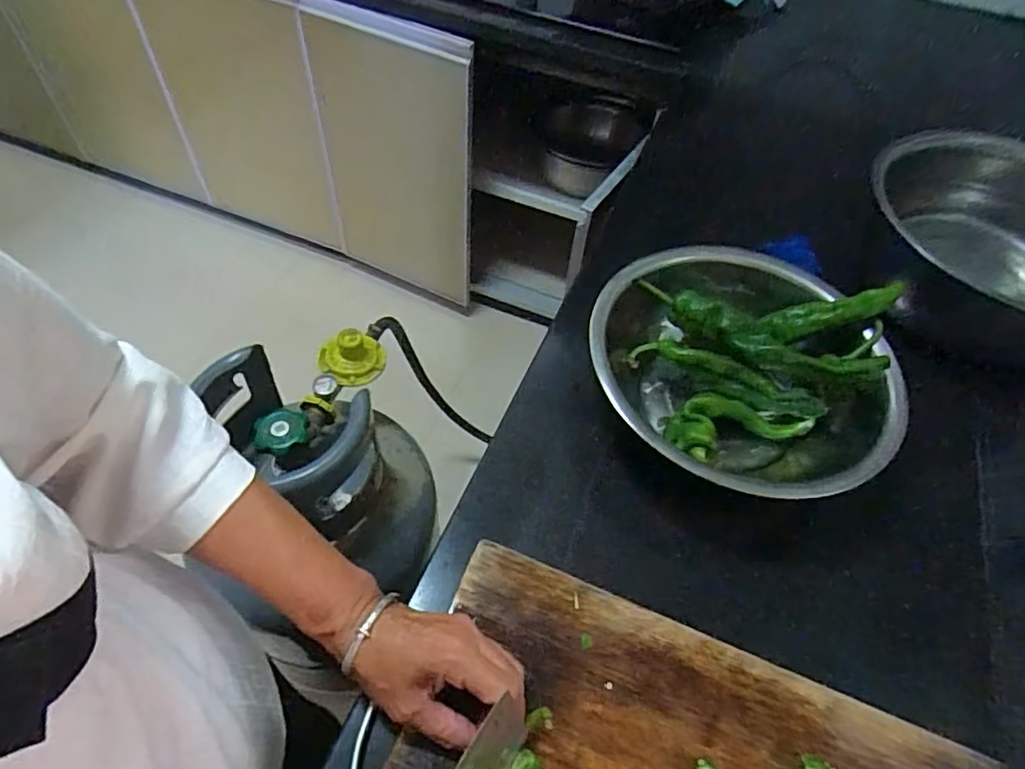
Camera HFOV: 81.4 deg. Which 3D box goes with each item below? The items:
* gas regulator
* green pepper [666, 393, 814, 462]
[{"bbox_3d":[-0.202,-0.015,0.714,0.078,0.059,0.117,6,55,0],"label":"gas regulator"},{"bbox_3d":[0.195,0.033,0.529,0.128,0.029,0.057,-15,58,-14],"label":"green pepper"}]

